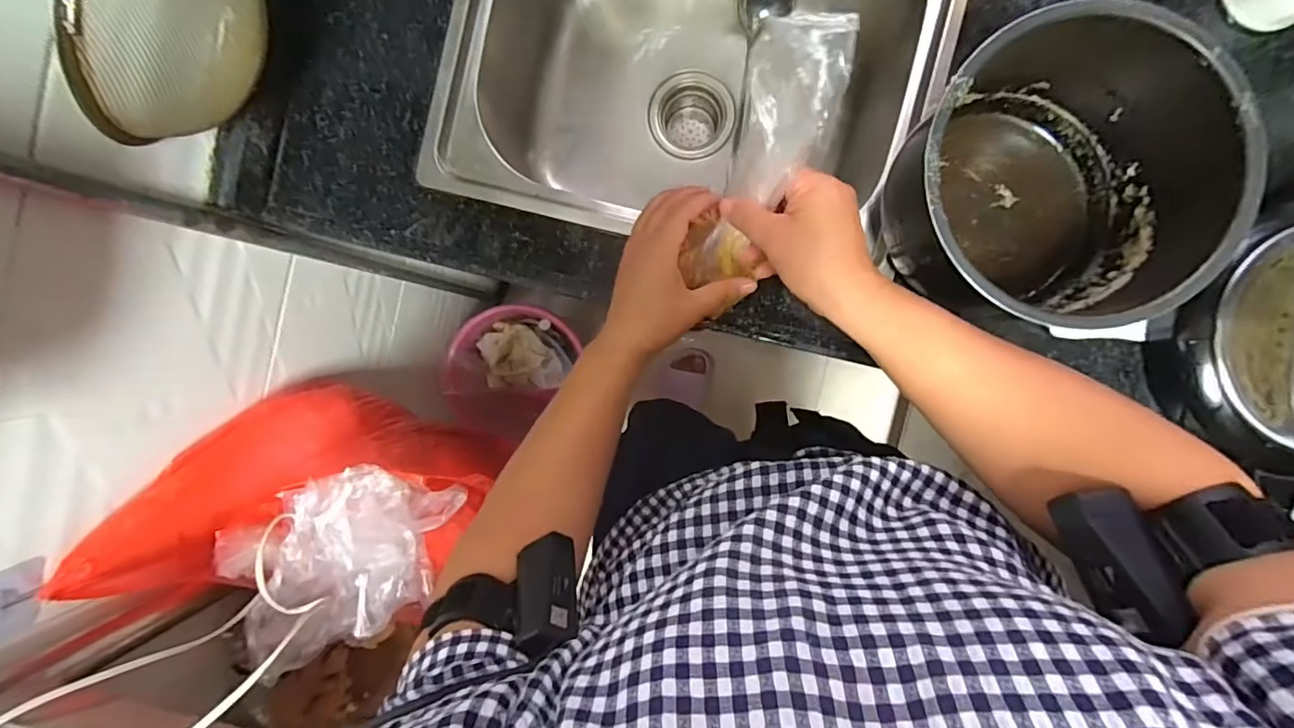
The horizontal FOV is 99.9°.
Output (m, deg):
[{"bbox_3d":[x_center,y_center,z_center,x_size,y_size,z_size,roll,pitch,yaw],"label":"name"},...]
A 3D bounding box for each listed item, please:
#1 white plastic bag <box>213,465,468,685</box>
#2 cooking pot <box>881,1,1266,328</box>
[{"bbox_3d":[-0.291,0.181,0.511,0.201,0.115,0.142,-28,90,5],"label":"white plastic bag"},{"bbox_3d":[0.303,-0.135,0.430,0.205,0.138,0.208,0,92,4],"label":"cooking pot"}]

